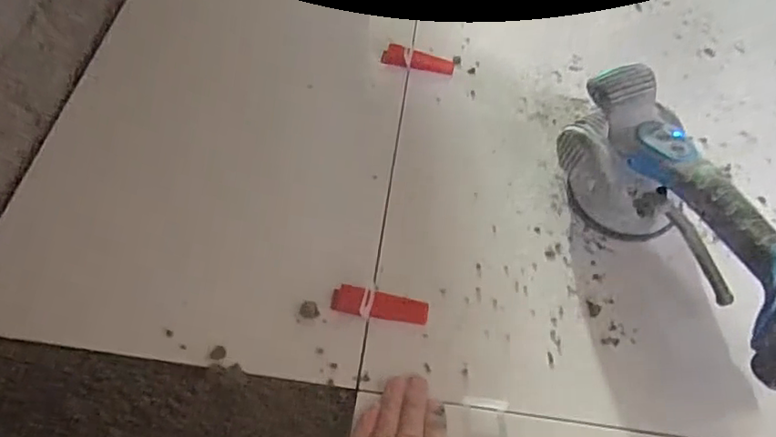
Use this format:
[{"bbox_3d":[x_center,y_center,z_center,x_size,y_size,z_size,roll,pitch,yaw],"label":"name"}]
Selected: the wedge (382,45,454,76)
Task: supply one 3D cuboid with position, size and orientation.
[{"bbox_3d":[0.035,-0.187,0.675,0.085,0.017,0.022,8,58,4],"label":"wedge"}]

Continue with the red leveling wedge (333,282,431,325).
[{"bbox_3d":[-0.007,0.077,0.518,0.086,0.010,0.026,9,58,5],"label":"red leveling wedge"}]

